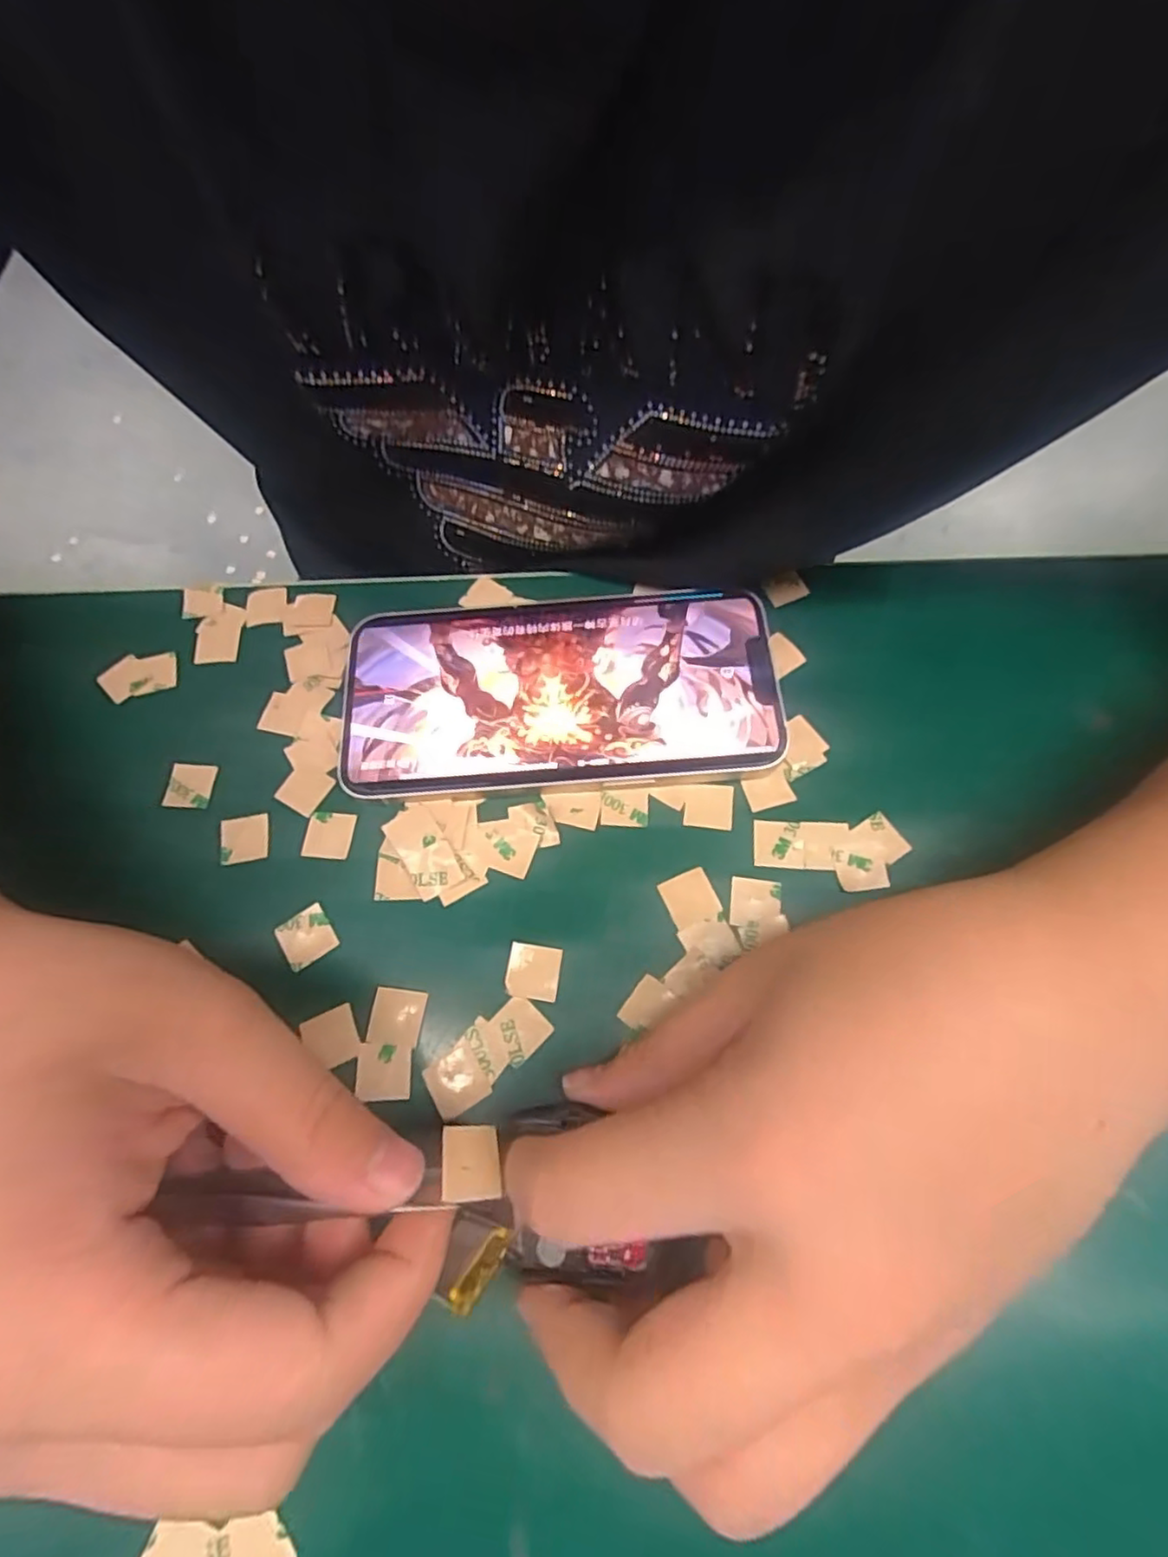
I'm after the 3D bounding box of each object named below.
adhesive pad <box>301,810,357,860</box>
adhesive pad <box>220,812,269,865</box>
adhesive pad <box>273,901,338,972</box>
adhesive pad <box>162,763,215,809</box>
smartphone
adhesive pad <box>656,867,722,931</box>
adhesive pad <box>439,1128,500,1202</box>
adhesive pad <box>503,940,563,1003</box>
[{"bbox_3d":[-0.082,0.018,0.211,0.015,0.004,0.015,4,68,4],"label":"adhesive pad"},{"bbox_3d":[-0.110,0.019,0.211,0.015,0.004,0.015,-9,70,-5],"label":"adhesive pad"},{"bbox_3d":[-0.084,0.048,0.198,0.016,0.004,0.015,-31,74,-13],"label":"adhesive pad"},{"bbox_3d":[-0.132,0.002,0.219,0.015,0.004,0.015,1,71,0],"label":"adhesive pad"},{"bbox_3d":[-0.009,-0.030,0.223,0.142,0.008,0.072,-3,68,2],"label":"smartphone"},{"bbox_3d":[0.032,0.037,0.199,0.015,0.004,0.016,-21,68,-7],"label":"adhesive pad"},{"bbox_3d":[-0.026,0.087,0.148,0.014,0.004,0.015,17,44,-32],"label":"adhesive pad"},{"bbox_3d":[-0.015,0.056,0.191,0.015,0.004,0.015,8,68,6],"label":"adhesive pad"}]

